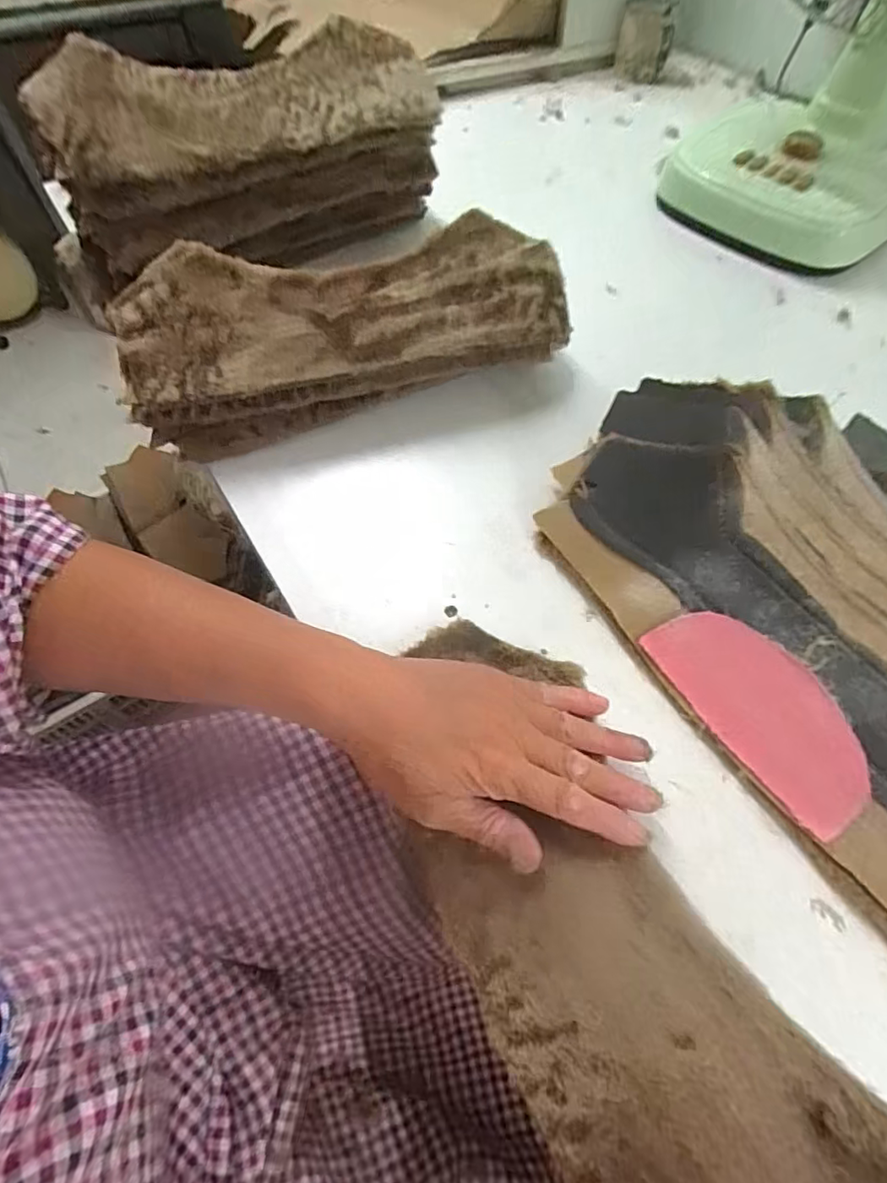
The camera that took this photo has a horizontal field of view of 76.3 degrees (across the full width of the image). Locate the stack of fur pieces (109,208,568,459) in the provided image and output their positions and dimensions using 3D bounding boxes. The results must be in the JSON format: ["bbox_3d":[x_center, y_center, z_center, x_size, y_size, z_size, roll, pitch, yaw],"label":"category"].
[{"bbox_3d":[-0.073,-0.211,0.461,0.348,0.088,0.125,-16,61,-12],"label":"stack of fur pieces"}]

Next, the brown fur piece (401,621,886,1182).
[{"bbox_3d":[0.069,0.150,0.261,0.119,0.036,0.327,-22,49,-15],"label":"brown fur piece"}]

